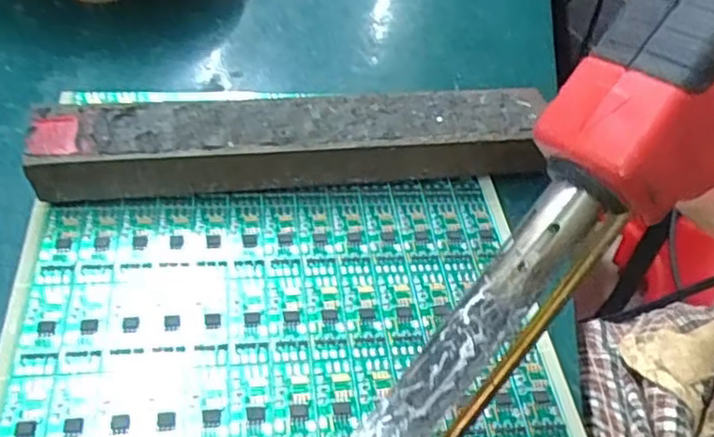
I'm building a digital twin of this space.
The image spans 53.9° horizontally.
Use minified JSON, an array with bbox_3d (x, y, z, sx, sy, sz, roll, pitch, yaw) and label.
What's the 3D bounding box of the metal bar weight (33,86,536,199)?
[{"bbox_3d":[-0.021,-0.028,0.258,0.180,0.023,0.030,-3,49,-13],"label":"metal bar weight"}]

